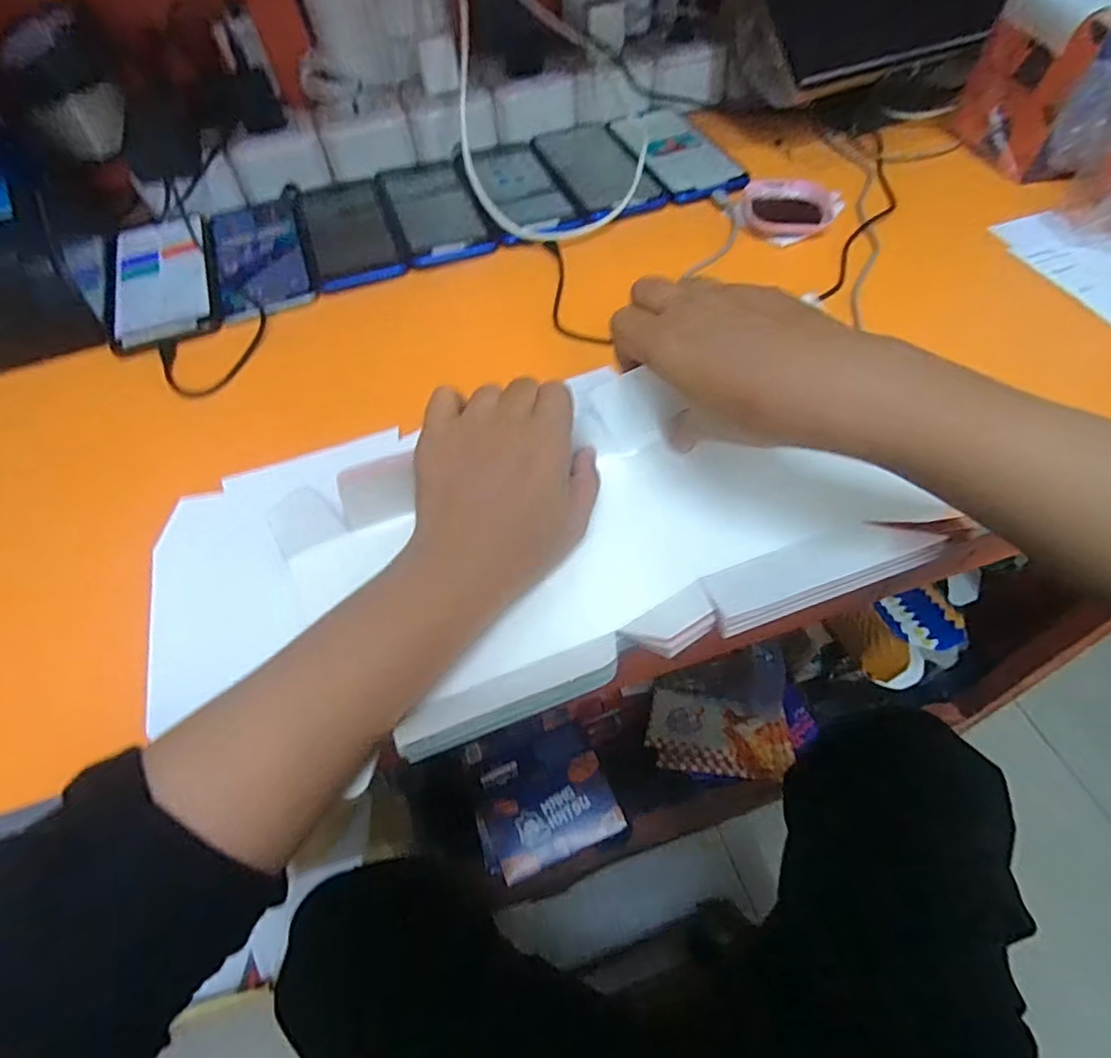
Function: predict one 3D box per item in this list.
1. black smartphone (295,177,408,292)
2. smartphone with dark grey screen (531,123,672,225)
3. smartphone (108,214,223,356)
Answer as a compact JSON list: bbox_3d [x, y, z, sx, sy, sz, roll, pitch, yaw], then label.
[{"bbox_3d":[-0.180,-0.261,0.531,0.075,0.008,0.165,-19,57,-8],"label":"black smartphone"},{"bbox_3d":[0.035,-0.328,0.554,0.081,0.006,0.159,-17,56,-7],"label":"smartphone with dark grey screen"},{"bbox_3d":[-0.318,-0.205,0.497,0.081,0.013,0.165,-21,57,-9],"label":"smartphone"}]

